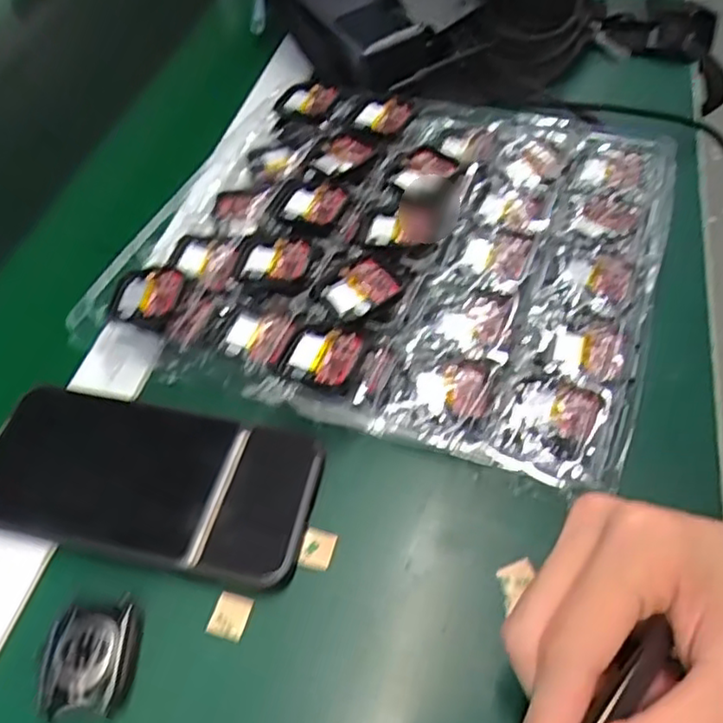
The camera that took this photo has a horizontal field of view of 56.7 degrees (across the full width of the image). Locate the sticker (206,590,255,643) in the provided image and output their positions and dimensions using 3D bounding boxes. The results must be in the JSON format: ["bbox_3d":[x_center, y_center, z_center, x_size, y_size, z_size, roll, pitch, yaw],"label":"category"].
[{"bbox_3d":[-0.057,0.110,0.290,0.016,0.004,0.019,12,55,13],"label":"sticker"}]

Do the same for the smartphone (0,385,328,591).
[{"bbox_3d":[-0.099,0.054,0.317,0.152,0.013,0.076,9,54,11],"label":"smartphone"}]

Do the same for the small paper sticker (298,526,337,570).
[{"bbox_3d":[-0.020,0.085,0.306,0.015,0.004,0.018,13,55,14],"label":"small paper sticker"}]

